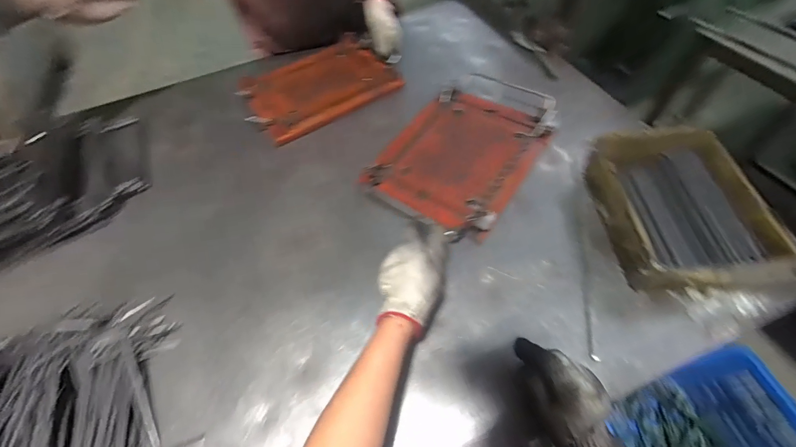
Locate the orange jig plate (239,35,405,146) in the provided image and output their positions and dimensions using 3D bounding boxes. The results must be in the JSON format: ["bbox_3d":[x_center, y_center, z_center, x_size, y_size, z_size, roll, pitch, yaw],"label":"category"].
[{"bbox_3d":[-0.184,-0.325,0.819,0.309,0.028,0.303,-29,52,-10],"label":"orange jig plate"}]

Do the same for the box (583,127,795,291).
[{"bbox_3d":[0.406,-0.031,0.516,0.187,0.066,0.269,-5,58,2],"label":"box"}]

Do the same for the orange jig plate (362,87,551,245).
[{"bbox_3d":[0.114,-0.127,0.644,0.237,0.038,0.310,31,65,22],"label":"orange jig plate"}]

